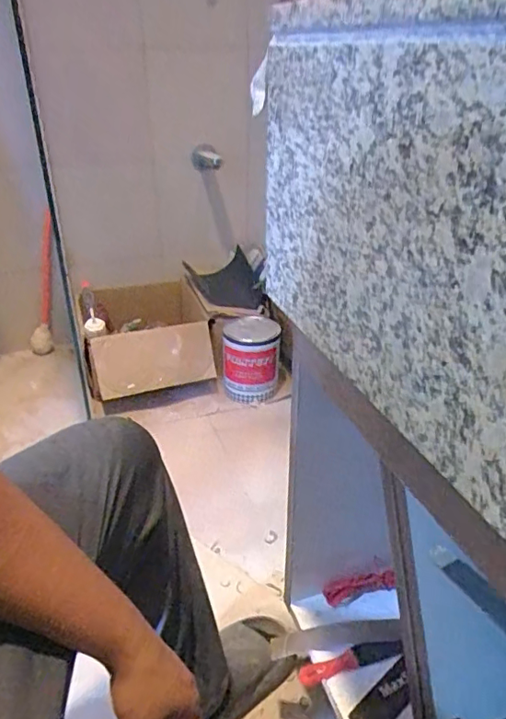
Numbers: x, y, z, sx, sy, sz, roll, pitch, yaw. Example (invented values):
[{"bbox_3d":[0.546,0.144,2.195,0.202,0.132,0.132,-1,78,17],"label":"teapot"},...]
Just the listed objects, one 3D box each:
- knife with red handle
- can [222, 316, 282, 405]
[{"bbox_3d":[0.131,0.401,0.721,0.142,0.020,0.029,-6,30,-11],"label":"knife with red handle"},{"bbox_3d":[-0.005,0.009,1.626,0.161,0.223,0.153,0,30,0],"label":"can"}]

